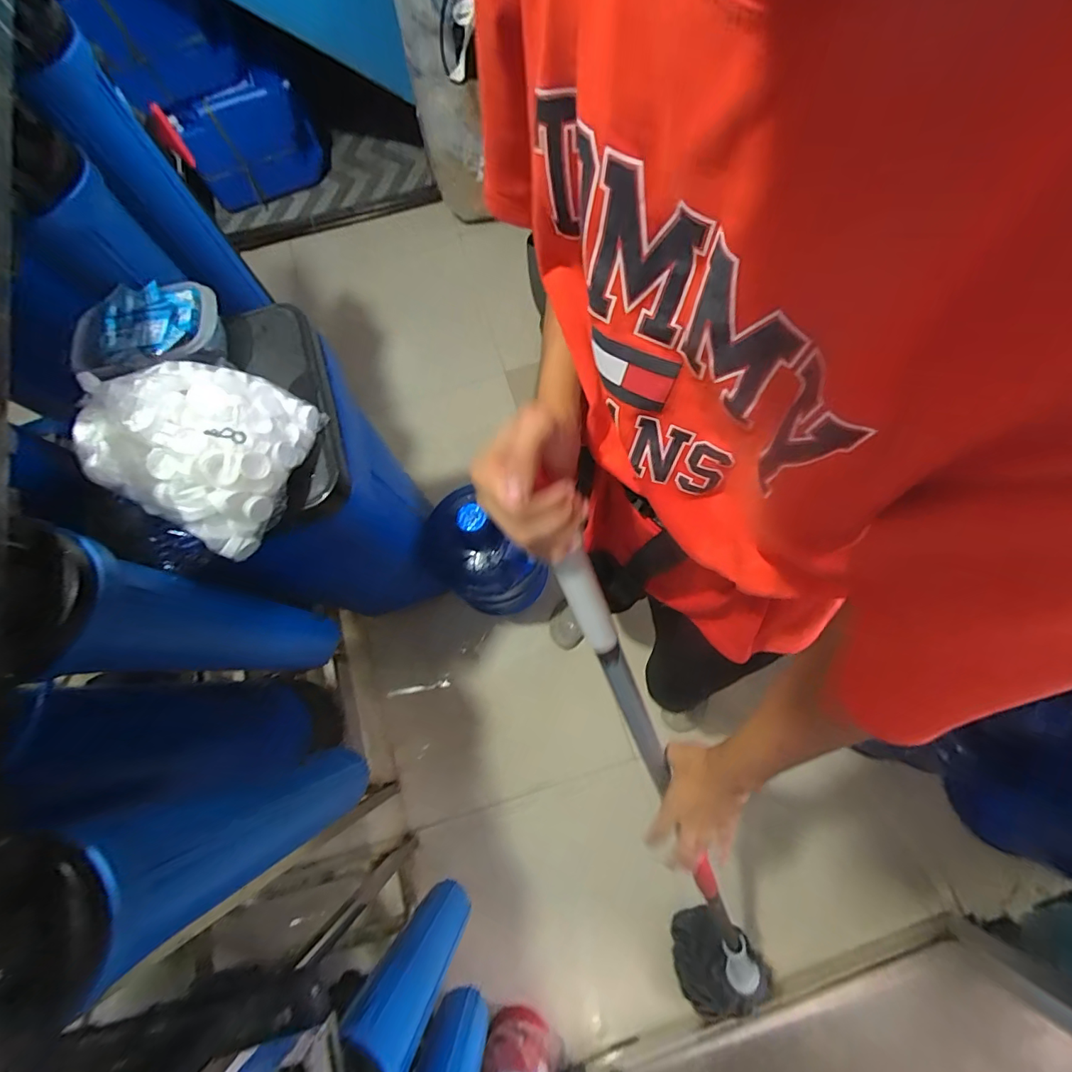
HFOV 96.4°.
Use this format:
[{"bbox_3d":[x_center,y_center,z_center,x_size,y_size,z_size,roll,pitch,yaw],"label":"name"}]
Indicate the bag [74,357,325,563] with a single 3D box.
[{"bbox_3d":[-0.403,-0.110,0.562,0.214,0.100,0.210,18,75,7],"label":"bag"}]

